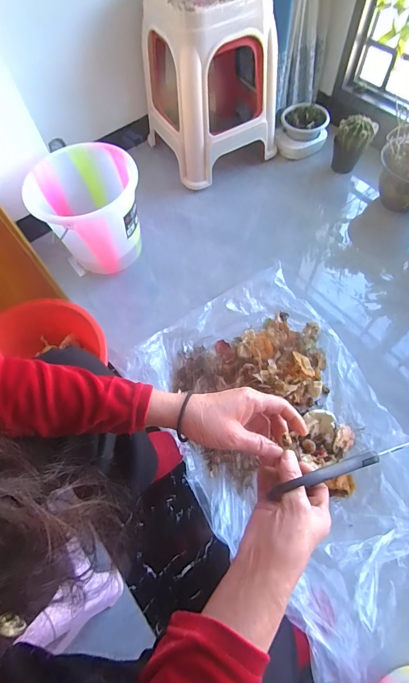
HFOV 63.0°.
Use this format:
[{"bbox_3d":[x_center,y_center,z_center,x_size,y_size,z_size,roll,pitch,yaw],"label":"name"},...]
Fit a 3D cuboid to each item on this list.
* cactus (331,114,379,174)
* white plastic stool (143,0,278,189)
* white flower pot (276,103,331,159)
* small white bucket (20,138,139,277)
[{"bbox_3d":[0.519,-0.695,1.174,0.128,0.192,0.121,16,65,10],"label":"cactus"},{"bbox_3d":[0.006,-0.876,1.117,0.359,0.443,0.385,-29,65,-12],"label":"white plastic stool"},{"bbox_3d":[0.368,-0.793,1.269,0.181,0.131,0.169,-1,63,2],"label":"white flower pot"},{"bbox_3d":[-0.320,-0.365,0.976,0.278,0.263,0.263,-1,63,2],"label":"small white bucket"}]

